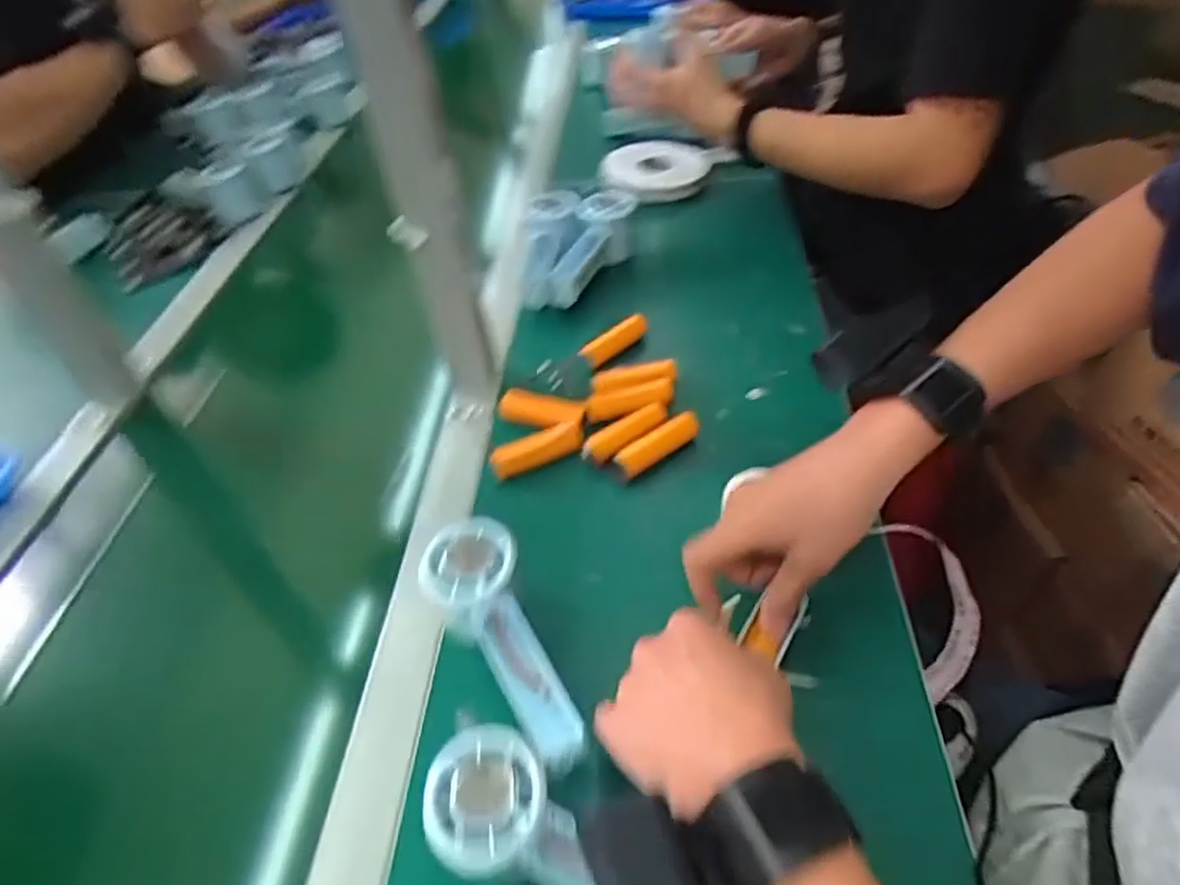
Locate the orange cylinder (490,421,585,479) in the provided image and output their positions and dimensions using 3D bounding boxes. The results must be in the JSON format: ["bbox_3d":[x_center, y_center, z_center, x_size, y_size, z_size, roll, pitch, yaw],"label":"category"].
[{"bbox_3d":[-0.041,0.004,0.537,0.079,0.018,0.023,-24,48,-19],"label":"orange cylinder"}]

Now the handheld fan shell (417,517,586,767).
[{"bbox_3d":[-0.049,0.108,0.396,0.054,0.027,0.151,-25,66,-20],"label":"handheld fan shell"}]

